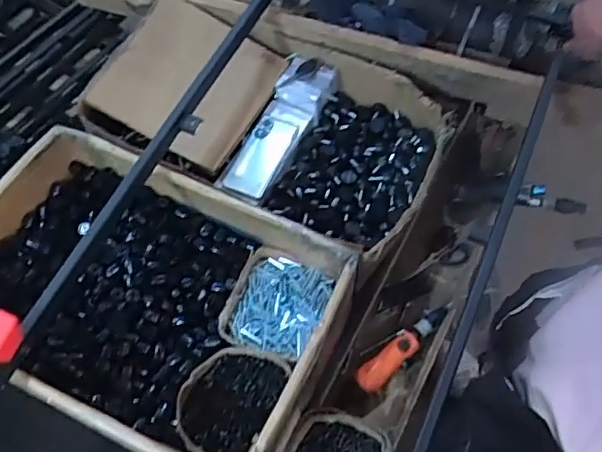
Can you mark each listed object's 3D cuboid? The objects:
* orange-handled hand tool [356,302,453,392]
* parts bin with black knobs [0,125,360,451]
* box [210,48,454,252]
[{"bbox_3d":[0.166,0.185,0.941,0.191,0.028,0.037,-38,67,-17],"label":"orange-handled hand tool"},{"bbox_3d":[-0.227,0.101,0.851,0.541,0.132,0.351,22,65,12],"label":"parts bin with black knobs"},{"bbox_3d":[0.059,-0.117,0.986,0.321,0.127,0.315,24,65,13],"label":"box"}]

